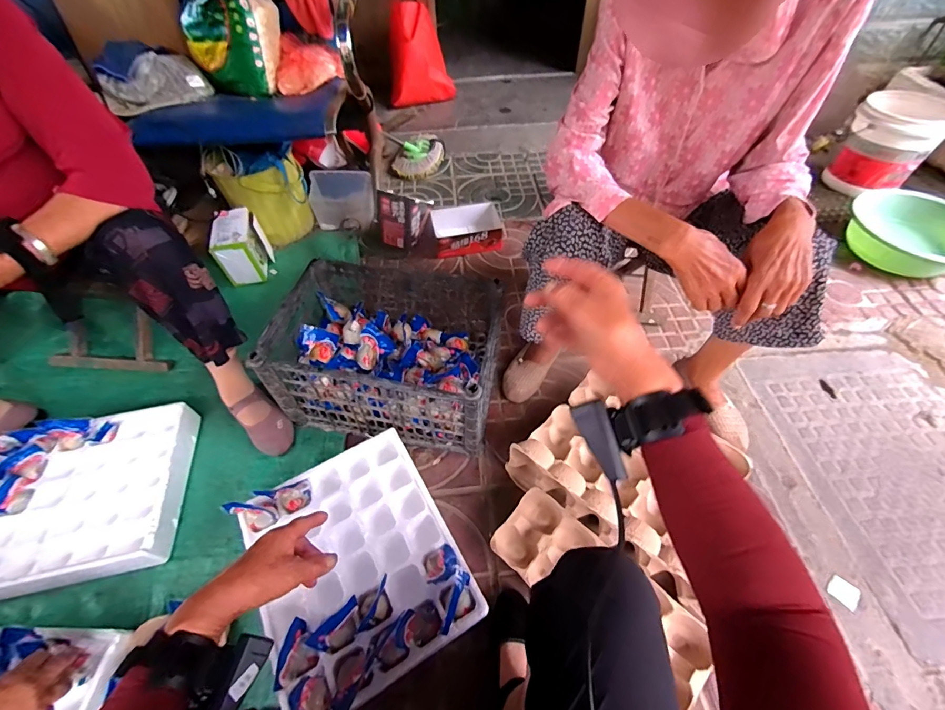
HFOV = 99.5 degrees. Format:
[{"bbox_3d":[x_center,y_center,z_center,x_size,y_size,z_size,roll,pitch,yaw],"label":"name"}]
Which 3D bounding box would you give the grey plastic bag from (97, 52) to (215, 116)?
[{"bbox_3d":[-0.910,-0.782,1.130,0.257,0.092,0.220,-33,58,-21],"label":"grey plastic bag"}]

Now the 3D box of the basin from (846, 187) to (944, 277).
[{"bbox_3d":[1.298,-0.357,1.185,0.316,0.099,0.316,-1,52,1],"label":"basin"}]

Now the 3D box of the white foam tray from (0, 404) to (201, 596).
[{"bbox_3d":[-0.824,0.290,0.819,0.430,0.052,0.328,-12,53,-7],"label":"white foam tray"}]

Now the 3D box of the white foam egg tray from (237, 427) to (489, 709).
[{"bbox_3d":[-0.200,0.340,0.682,0.309,0.058,0.376,-26,56,-17],"label":"white foam egg tray"}]

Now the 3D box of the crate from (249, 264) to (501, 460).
[{"bbox_3d":[-0.170,-0.014,0.898,0.443,0.226,0.334,8,53,8],"label":"crate"}]

